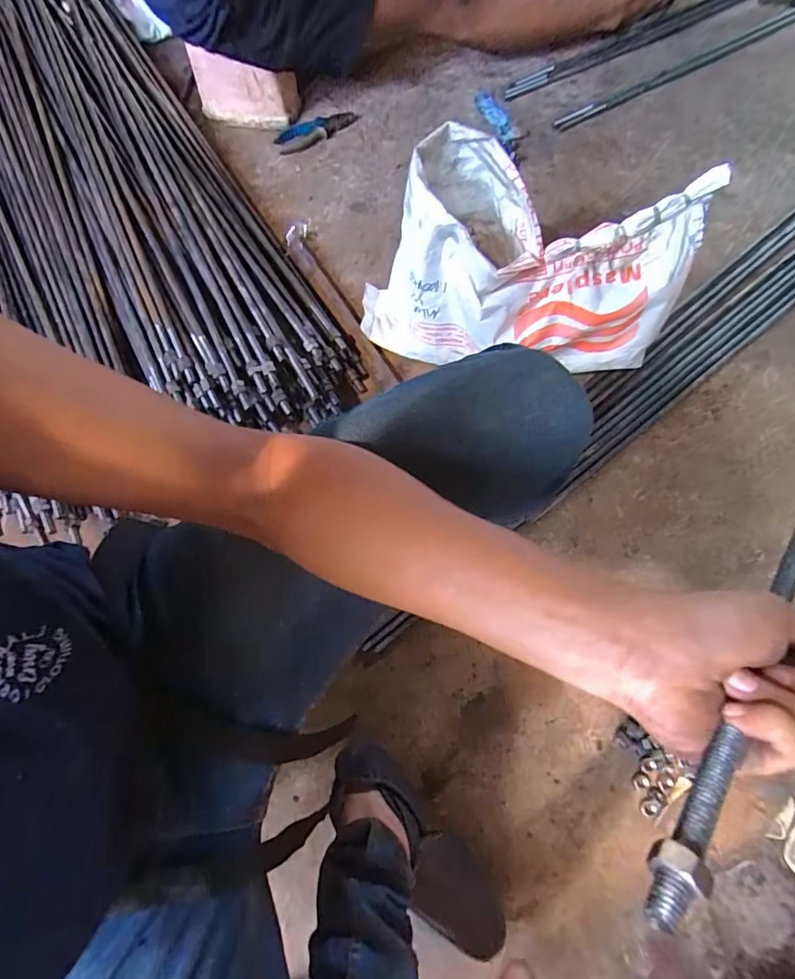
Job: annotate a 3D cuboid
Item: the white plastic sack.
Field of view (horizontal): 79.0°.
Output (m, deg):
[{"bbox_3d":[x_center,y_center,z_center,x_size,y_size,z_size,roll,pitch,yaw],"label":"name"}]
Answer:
[{"bbox_3d":[0.195,-0.321,0.710,0.408,0.257,0.190,6,73,4],"label":"white plastic sack"}]

